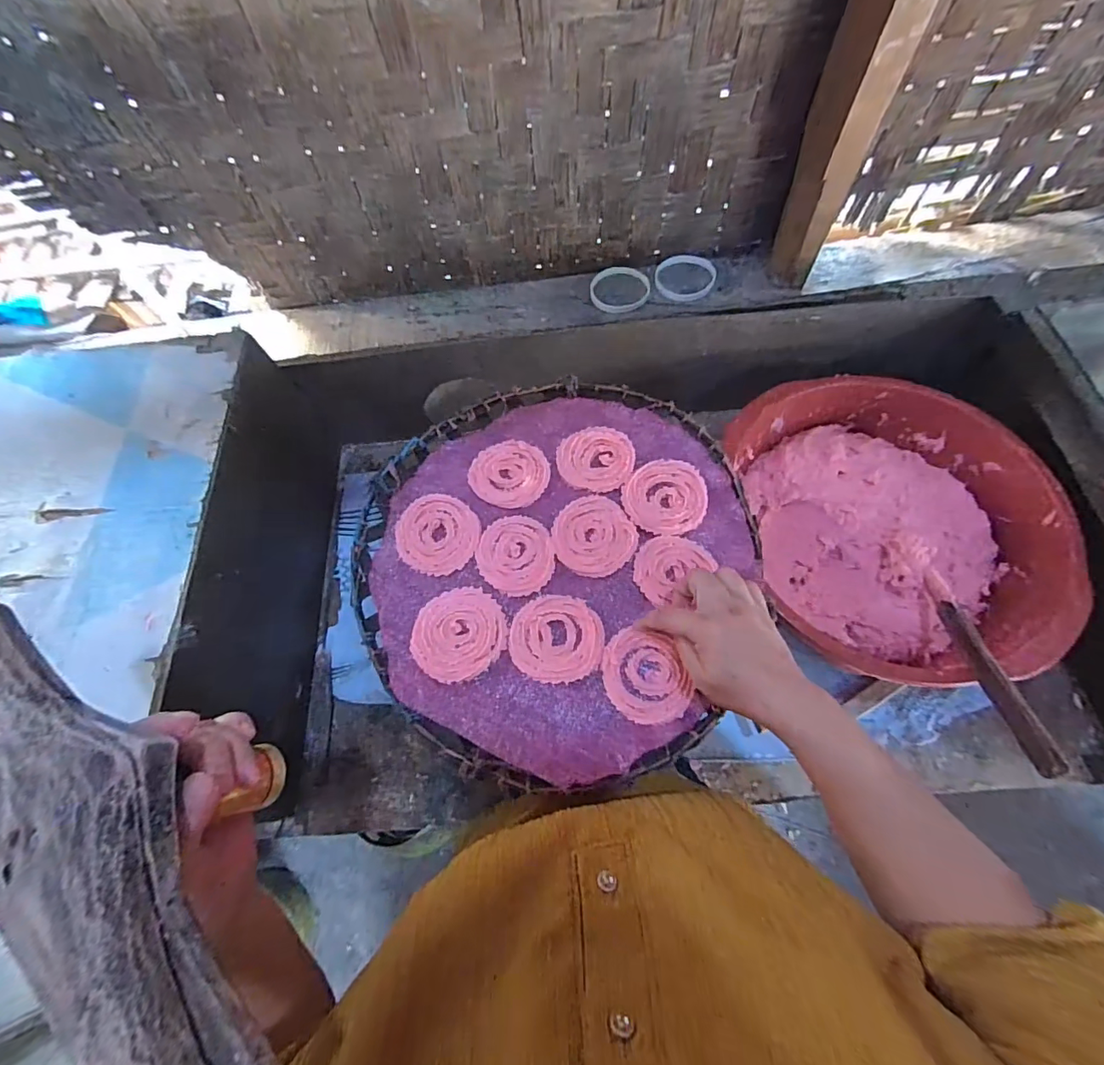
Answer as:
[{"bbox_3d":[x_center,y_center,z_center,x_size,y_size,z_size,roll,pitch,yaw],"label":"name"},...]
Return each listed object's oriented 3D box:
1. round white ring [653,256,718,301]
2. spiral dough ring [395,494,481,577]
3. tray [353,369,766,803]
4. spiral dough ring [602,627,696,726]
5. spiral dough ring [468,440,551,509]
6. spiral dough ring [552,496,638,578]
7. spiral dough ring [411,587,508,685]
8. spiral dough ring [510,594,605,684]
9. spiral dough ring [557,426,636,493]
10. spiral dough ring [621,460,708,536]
[{"bbox_3d":[0.202,-0.387,0.743,0.089,0.017,0.081,-2,67,4],"label":"round white ring"},{"bbox_3d":[-0.113,0.001,0.480,0.084,0.004,0.077,-2,67,4],"label":"spiral dough ring"},{"bbox_3d":[-0.007,0.016,0.461,0.346,0.033,0.368,-2,67,4],"label":"tray"},{"bbox_3d":[0.077,0.118,0.409,0.066,0.009,0.078,-20,69,-8],"label":"spiral dough ring"},{"bbox_3d":[-0.043,-0.061,0.502,0.080,0.006,0.072,27,72,15],"label":"spiral dough ring"},{"bbox_3d":[0.040,0.003,0.468,0.074,0.010,0.080,-2,67,4],"label":"spiral dough ring"},{"bbox_3d":[-0.083,0.089,0.439,0.082,0.004,0.083,-2,67,4],"label":"spiral dough ring"},{"bbox_3d":[0.004,0.092,0.431,0.079,0.010,0.075,-2,67,4],"label":"spiral dough ring"},{"bbox_3d":[0.044,-0.075,0.499,0.075,0.012,0.072,-2,67,4],"label":"spiral dough ring"},{"bbox_3d":[0.109,-0.034,0.474,0.077,0.006,0.078,-2,67,4],"label":"spiral dough ring"}]

